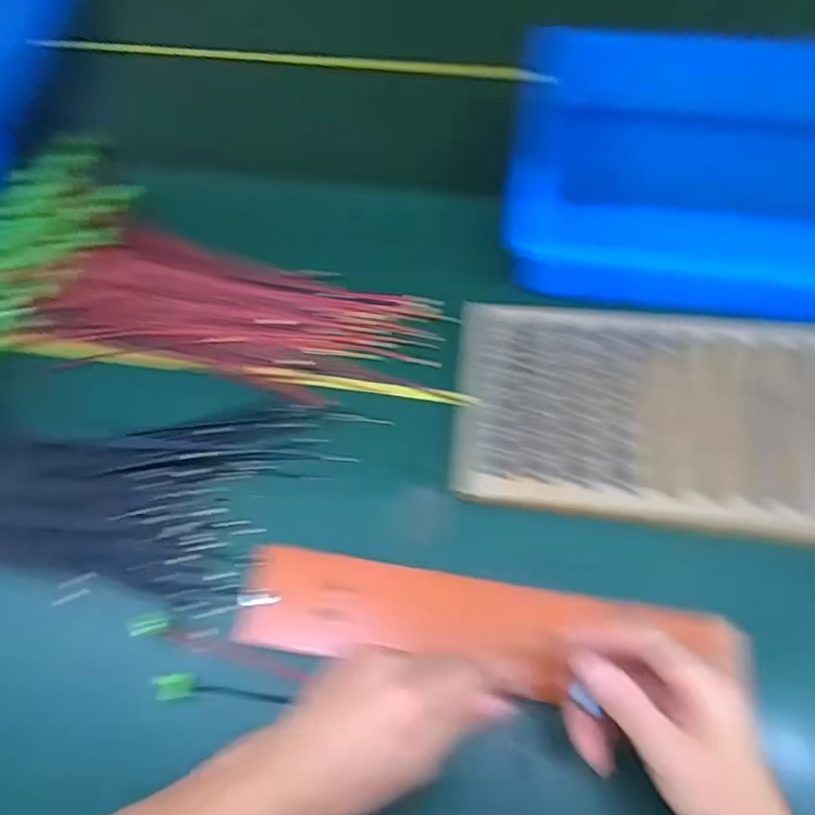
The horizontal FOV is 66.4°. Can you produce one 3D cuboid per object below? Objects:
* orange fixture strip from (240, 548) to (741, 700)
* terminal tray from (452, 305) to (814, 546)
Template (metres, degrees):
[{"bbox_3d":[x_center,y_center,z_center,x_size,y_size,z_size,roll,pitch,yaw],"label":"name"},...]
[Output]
[{"bbox_3d":[0.048,0.151,0.426,0.335,0.017,0.084,5,33,12],"label":"orange fixture strip"},{"bbox_3d":[0.231,0.006,0.489,0.375,0.015,0.180,6,66,5],"label":"terminal tray"}]

